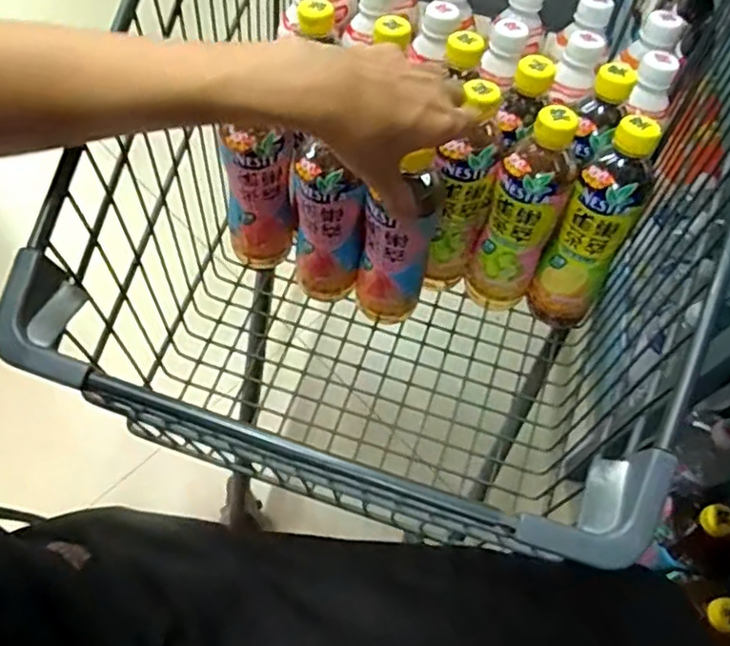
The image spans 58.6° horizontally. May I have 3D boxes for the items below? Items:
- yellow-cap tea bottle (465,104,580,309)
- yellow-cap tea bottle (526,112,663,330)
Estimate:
[{"bbox_3d":[0.141,-0.090,0.593,0.063,0.212,0.067,0,62,-1],"label":"yellow-cap tea bottle"},{"bbox_3d":[0.204,-0.079,0.585,0.061,0.205,0.075,25,65,12],"label":"yellow-cap tea bottle"}]

